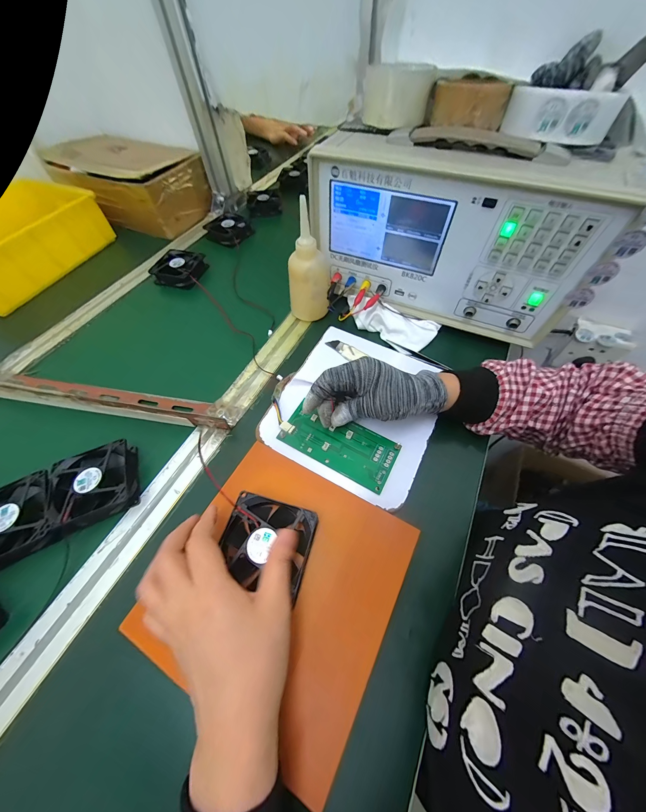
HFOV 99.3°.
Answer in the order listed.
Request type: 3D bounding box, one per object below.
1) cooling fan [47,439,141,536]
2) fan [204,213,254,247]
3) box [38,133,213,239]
[{"bbox_3d":[-0.258,0.089,0.311,0.081,0.026,0.081,-23,61,-11],"label":"cooling fan"},{"bbox_3d":[-0.208,-0.386,0.597,0.091,0.025,0.078,19,61,13],"label":"fan"},{"bbox_3d":[-0.420,-0.493,0.605,0.279,0.098,0.184,23,62,15],"label":"box"}]

